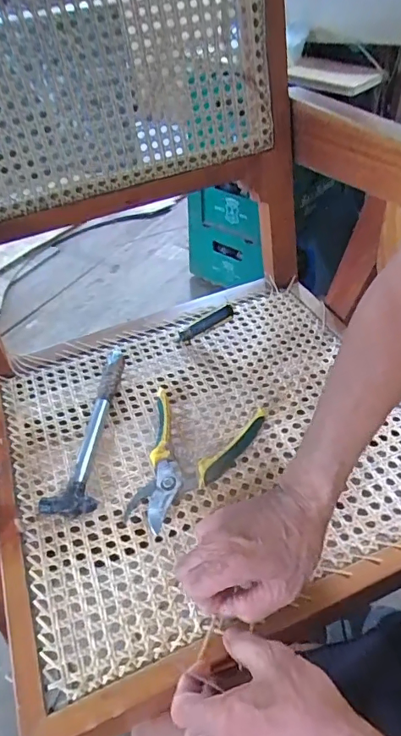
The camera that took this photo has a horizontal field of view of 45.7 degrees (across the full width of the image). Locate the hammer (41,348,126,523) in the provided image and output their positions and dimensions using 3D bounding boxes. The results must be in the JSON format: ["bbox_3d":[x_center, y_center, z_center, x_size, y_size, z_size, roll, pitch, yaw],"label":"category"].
[{"bbox_3d":[-0.138,0.064,0.596,0.058,0.020,0.257,-3,43,5],"label":"hammer"}]

